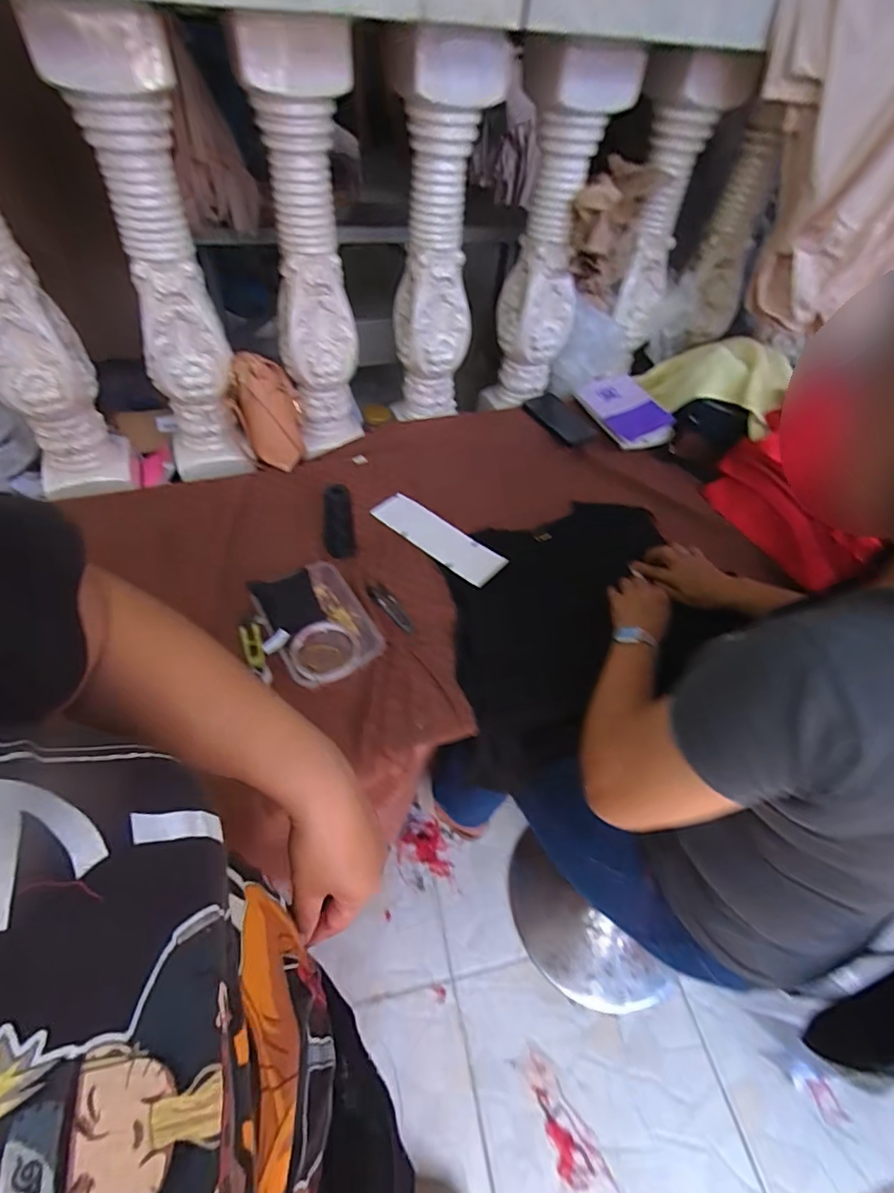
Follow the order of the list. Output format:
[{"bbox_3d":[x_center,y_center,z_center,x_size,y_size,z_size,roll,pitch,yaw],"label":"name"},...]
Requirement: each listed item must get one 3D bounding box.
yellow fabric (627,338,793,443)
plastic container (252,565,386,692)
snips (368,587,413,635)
[{"bbox_3d":[0.484,-0.389,0.974,0.128,0.128,0.264,-27,40,-26],"label":"yellow fabric"},{"bbox_3d":[-0.165,0.036,0.695,0.126,0.037,0.164,-23,56,-24],"label":"plastic container"},{"bbox_3d":[-0.076,0.017,0.743,0.026,0.006,0.093,-30,59,-28],"label":"snips"}]

